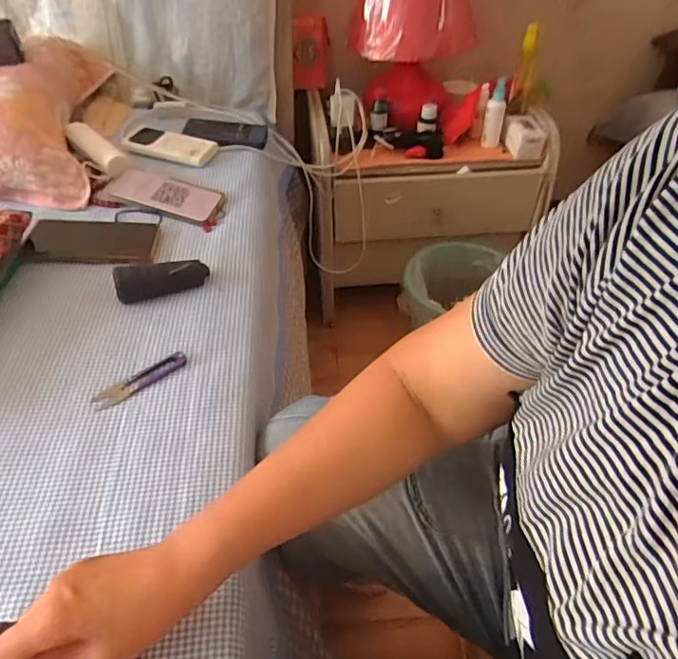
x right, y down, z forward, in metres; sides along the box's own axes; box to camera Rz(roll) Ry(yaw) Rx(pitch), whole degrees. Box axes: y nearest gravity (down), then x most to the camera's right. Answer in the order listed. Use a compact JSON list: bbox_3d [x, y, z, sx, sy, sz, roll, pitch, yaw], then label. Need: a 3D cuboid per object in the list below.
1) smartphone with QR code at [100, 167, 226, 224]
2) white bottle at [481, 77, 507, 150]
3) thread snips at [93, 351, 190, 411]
[{"bbox_3d":[-0.260,-0.204,0.796,0.164,0.010,0.078,15,53,2],"label":"smartphone with QR code"},{"bbox_3d":[0.327,-0.447,1.114,0.039,0.138,0.032,16,46,14],"label":"white bottle"},{"bbox_3d":[-0.208,0.053,0.562,0.101,0.005,0.025,-31,53,-28],"label":"thread snips"}]

